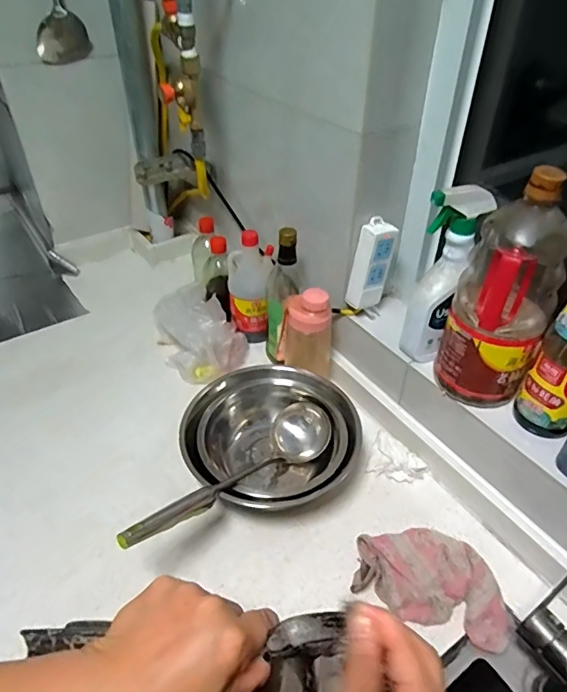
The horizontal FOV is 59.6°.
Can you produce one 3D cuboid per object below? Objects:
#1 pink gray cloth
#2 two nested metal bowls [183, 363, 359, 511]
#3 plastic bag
[{"bbox_3d":[0.180,0.272,0.596,0.177,0.035,0.112,12,41,15],"label":"pink gray cloth"},{"bbox_3d":[-0.025,0.137,0.705,0.233,0.105,0.204,21,44,24],"label":"two nested metal bowls"},{"bbox_3d":[-0.142,-0.022,0.901,0.138,0.124,0.155,-22,44,-24],"label":"plastic bag"}]

